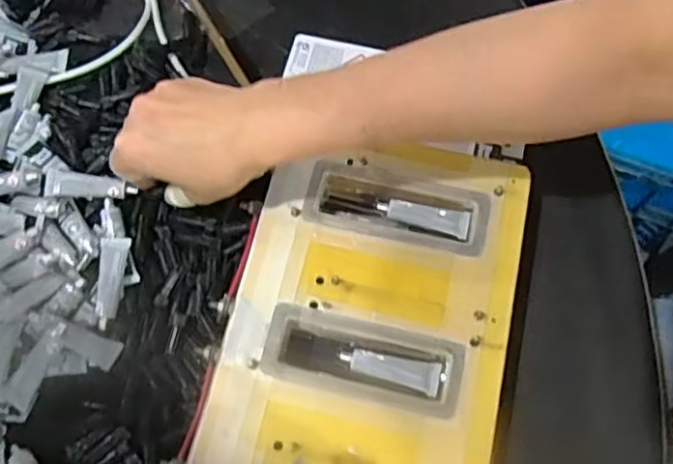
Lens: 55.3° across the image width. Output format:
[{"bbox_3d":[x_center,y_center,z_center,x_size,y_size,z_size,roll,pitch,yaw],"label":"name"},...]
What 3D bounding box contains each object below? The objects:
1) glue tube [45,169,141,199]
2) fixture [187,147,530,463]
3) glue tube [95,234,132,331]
[{"bbox_3d":[-0.167,-0.031,0.434,0.057,0.006,0.017,6,69,-4],"label":"glue tube"},{"bbox_3d":[0.011,0.083,0.370,0.162,0.016,0.298,12,70,4],"label":"fixture"},{"bbox_3d":[-0.147,0.031,0.413,0.017,0.010,0.057,7,71,4],"label":"glue tube"}]

